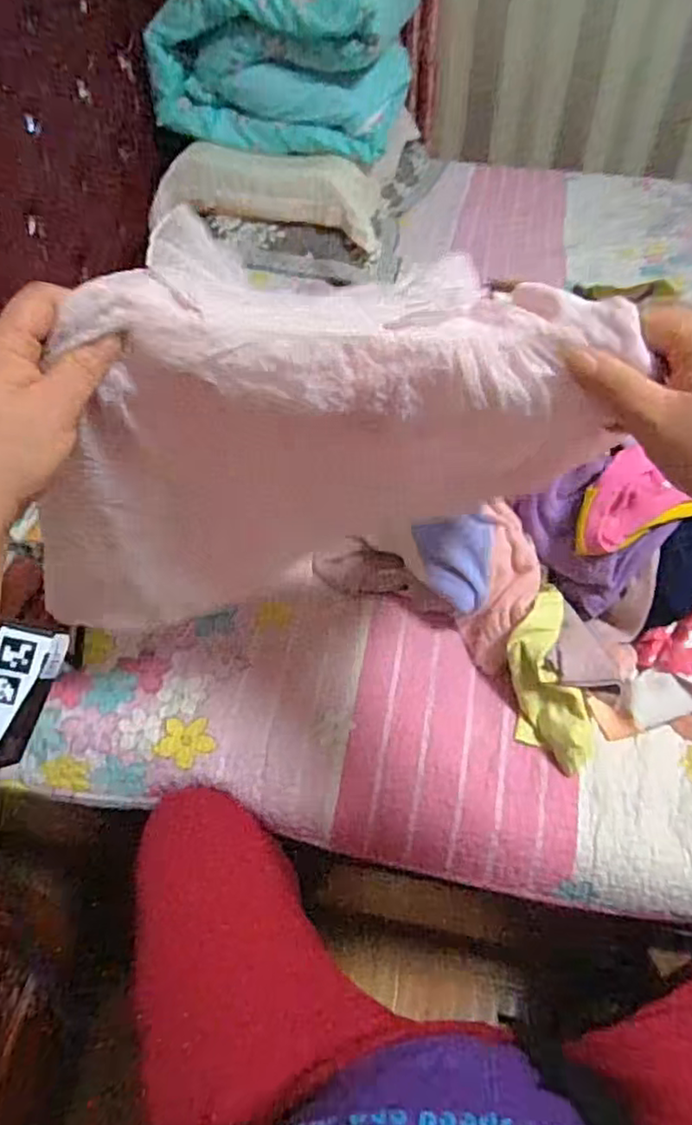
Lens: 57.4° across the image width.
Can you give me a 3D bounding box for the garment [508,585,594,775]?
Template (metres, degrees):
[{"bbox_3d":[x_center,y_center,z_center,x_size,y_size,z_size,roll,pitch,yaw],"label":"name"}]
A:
[{"bbox_3d":[0.215,0.119,0.675,0.074,0.052,0.198,-4,74,-3],"label":"garment"}]

